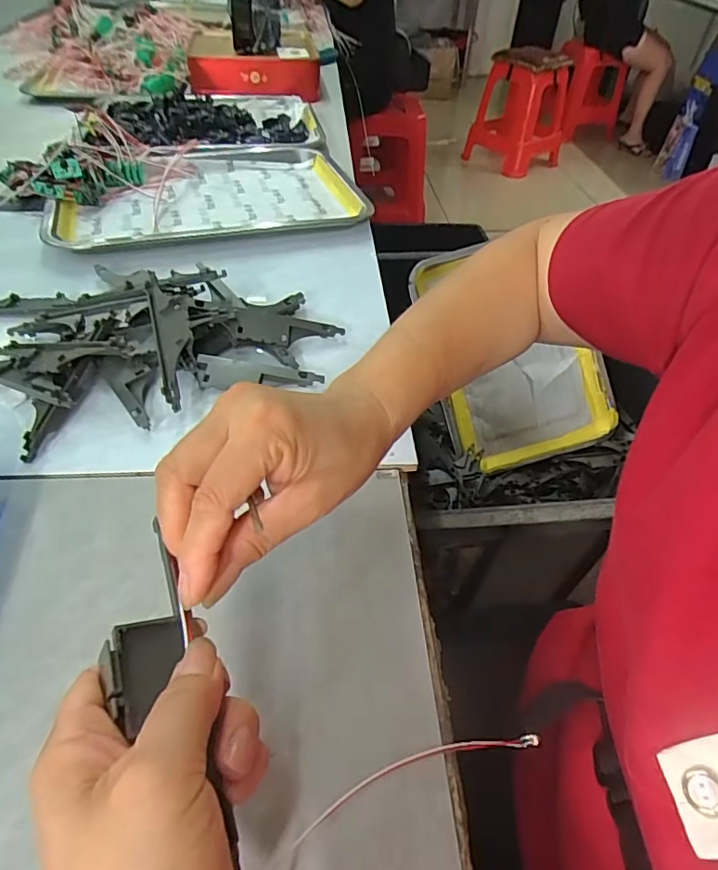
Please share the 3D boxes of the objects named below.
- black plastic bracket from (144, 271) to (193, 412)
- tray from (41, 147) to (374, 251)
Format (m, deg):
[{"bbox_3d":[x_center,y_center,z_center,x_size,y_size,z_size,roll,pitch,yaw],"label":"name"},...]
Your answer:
[{"bbox_3d":[-0.143,-0.079,0.407,0.028,0.022,0.131,-11,62,-14],"label":"black plastic bracket"},{"bbox_3d":[-0.186,-0.297,0.645,0.343,0.023,0.269,-11,48,-14],"label":"tray"}]

